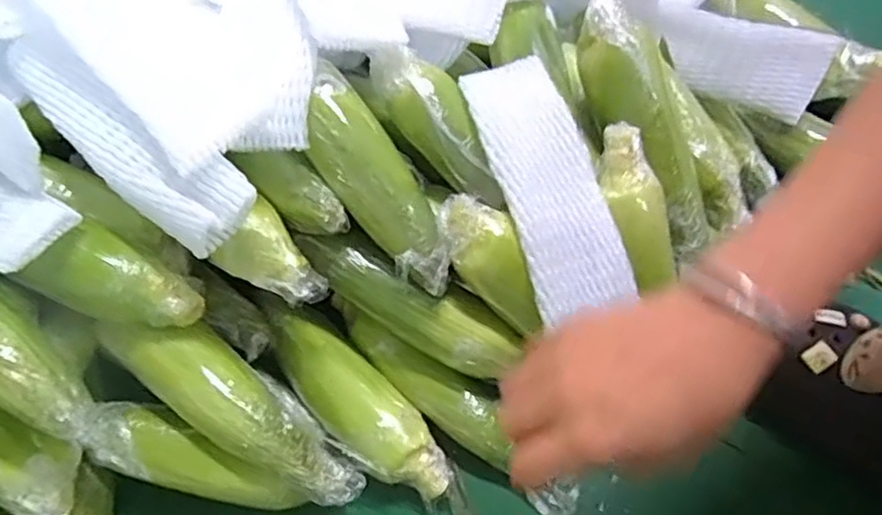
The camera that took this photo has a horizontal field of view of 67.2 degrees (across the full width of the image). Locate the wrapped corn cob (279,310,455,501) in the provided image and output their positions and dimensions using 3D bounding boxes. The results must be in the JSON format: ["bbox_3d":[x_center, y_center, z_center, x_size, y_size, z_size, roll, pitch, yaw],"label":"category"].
[{"bbox_3d":[-0.064,0.121,0.532,0.178,0.054,0.061,40,72,19],"label":"wrapped corn cob"}]

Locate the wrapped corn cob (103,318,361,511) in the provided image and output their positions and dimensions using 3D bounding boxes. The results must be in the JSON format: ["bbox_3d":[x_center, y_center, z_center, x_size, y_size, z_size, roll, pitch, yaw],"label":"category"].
[{"bbox_3d":[-0.153,0.107,0.491,0.221,0.067,0.060,35,70,0],"label":"wrapped corn cob"}]

